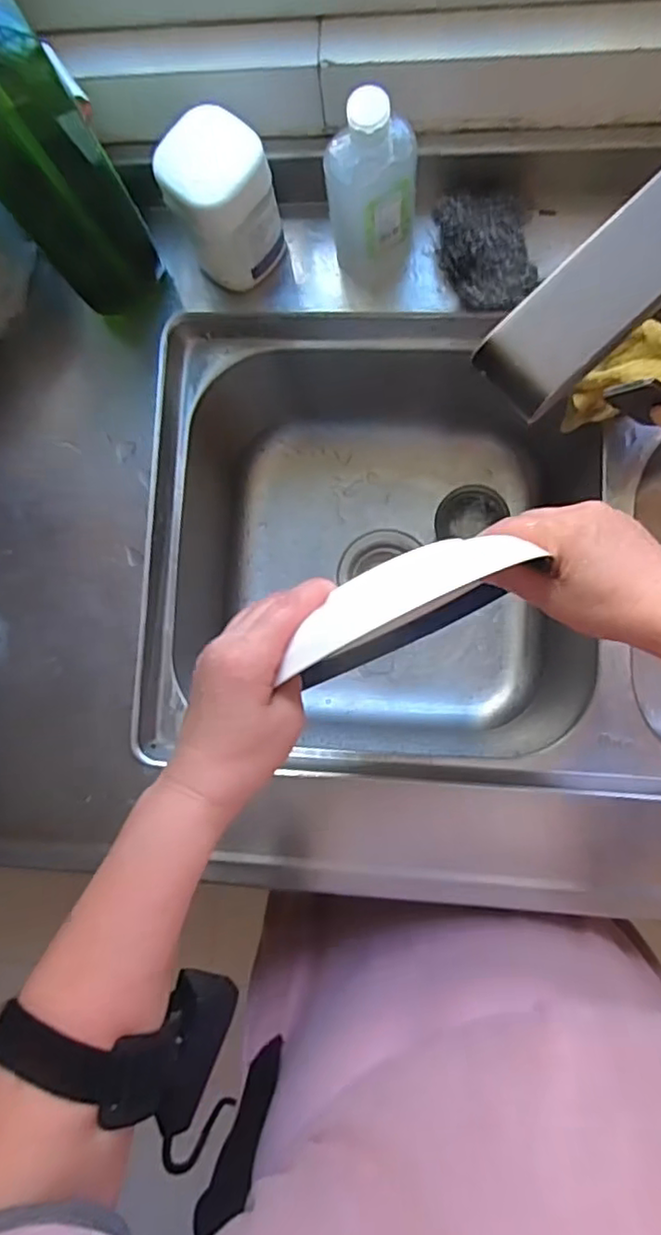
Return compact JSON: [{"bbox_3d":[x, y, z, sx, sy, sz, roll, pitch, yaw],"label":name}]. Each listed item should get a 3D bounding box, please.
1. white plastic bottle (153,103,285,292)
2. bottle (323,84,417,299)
[{"bbox_3d":[-0.075,-0.314,0.493,0.082,0.127,0.061,-31,84,3],"label":"white plastic bottle"},{"bbox_3d":[0.035,-0.305,0.472,0.067,0.150,0.046,-17,85,4],"label":"bottle"}]

